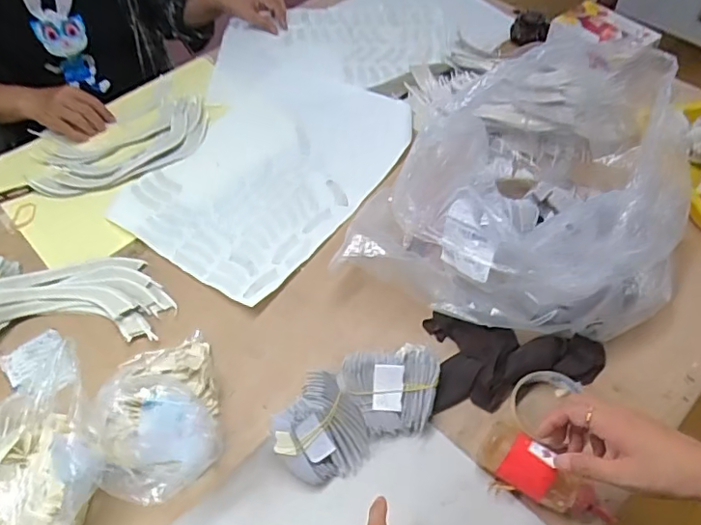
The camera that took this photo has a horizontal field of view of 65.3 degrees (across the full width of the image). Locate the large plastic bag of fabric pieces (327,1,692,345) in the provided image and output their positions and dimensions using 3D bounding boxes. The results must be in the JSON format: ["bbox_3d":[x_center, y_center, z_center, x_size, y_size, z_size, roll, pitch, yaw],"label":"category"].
[{"bbox_3d":[0.243,-0.120,0.725,0.366,0.199,0.431,19,57,13],"label":"large plastic bag of fabric pieces"}]

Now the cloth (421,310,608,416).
[{"bbox_3d":[0.200,0.112,0.656,0.201,0.033,0.111,-1,54,-1],"label":"cloth"}]

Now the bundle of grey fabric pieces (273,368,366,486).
[{"bbox_3d":[-0.027,0.182,0.591,0.089,0.065,0.097,0,54,0],"label":"bundle of grey fabric pieces"}]

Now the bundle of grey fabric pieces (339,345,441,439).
[{"bbox_3d":[0.044,0.145,0.618,0.113,0.065,0.089,-2,55,-1],"label":"bundle of grey fabric pieces"}]

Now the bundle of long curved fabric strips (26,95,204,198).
[{"bbox_3d":[-0.374,-0.199,0.899,0.279,0.017,0.168,-19,57,-13],"label":"bundle of long curved fabric strips"}]

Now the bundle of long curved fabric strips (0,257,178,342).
[{"bbox_3d":[-0.381,0.044,0.688,0.279,0.070,0.146,-13,55,-9],"label":"bundle of long curved fabric strips"}]

